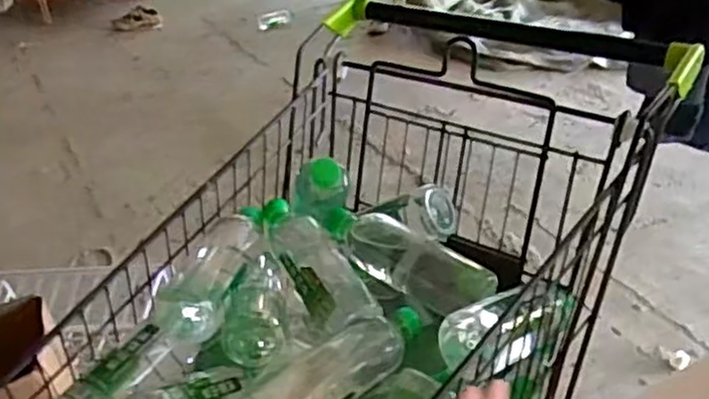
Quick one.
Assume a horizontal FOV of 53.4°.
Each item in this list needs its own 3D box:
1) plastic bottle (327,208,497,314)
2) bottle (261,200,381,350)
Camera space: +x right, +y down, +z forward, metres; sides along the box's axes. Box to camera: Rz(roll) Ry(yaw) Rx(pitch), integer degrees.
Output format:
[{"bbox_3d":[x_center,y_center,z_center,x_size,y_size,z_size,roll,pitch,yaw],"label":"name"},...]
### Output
[{"bbox_3d":[0.059,0.065,0.770,0.204,0.058,0.064,24,44,37],"label":"plastic bottle"},{"bbox_3d":[-0.049,0.079,0.808,0.081,0.079,0.211,-19,53,-21],"label":"bottle"}]

